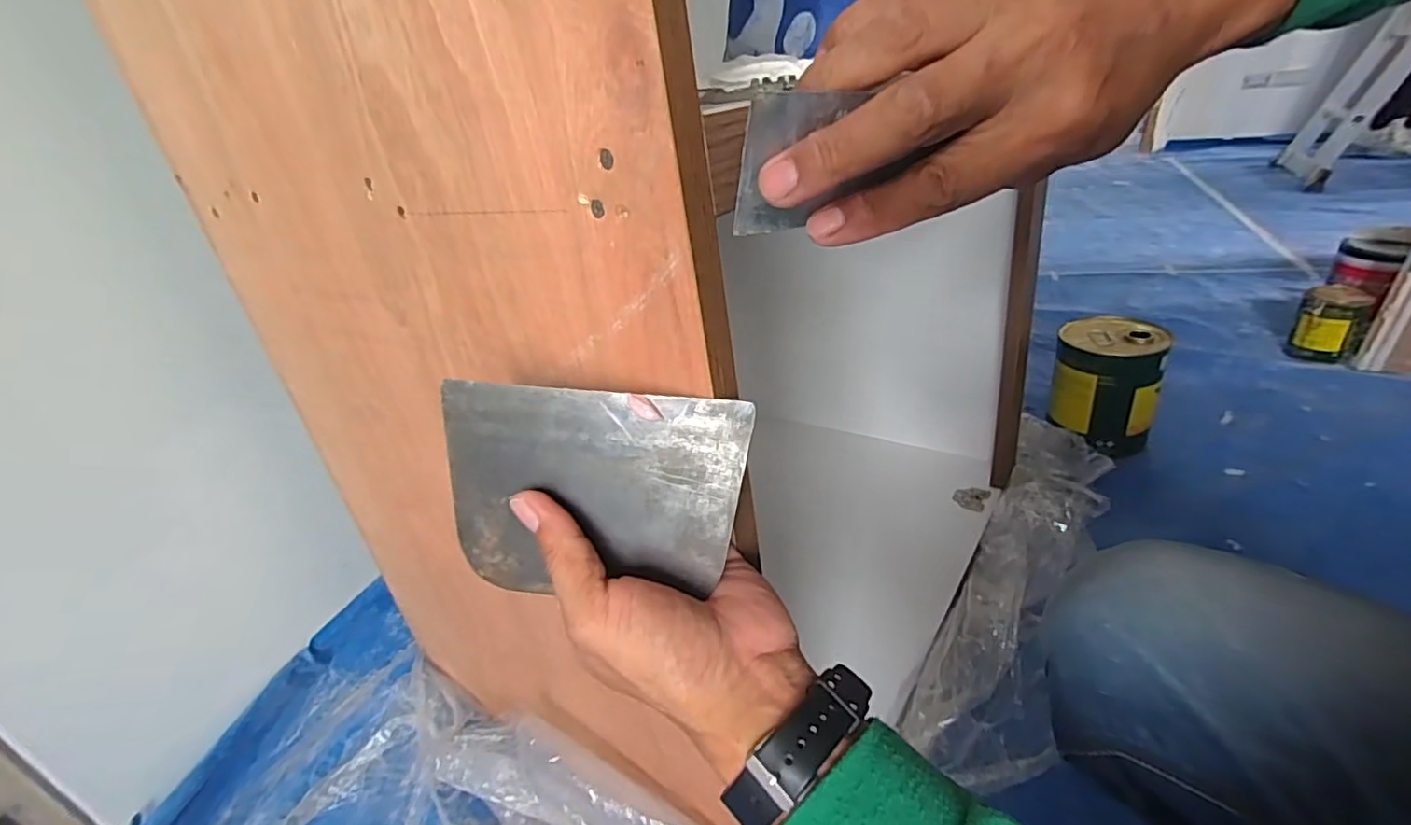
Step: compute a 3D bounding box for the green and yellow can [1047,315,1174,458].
[{"bbox_3d":[0.699,-0.043,1.072,0.158,0.194,0.132,11,34,31],"label":"green and yellow can"}]

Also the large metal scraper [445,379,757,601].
[{"bbox_3d":[-0.053,0.037,0.285,0.138,0.093,0.004,5,6,7],"label":"large metal scraper"}]

